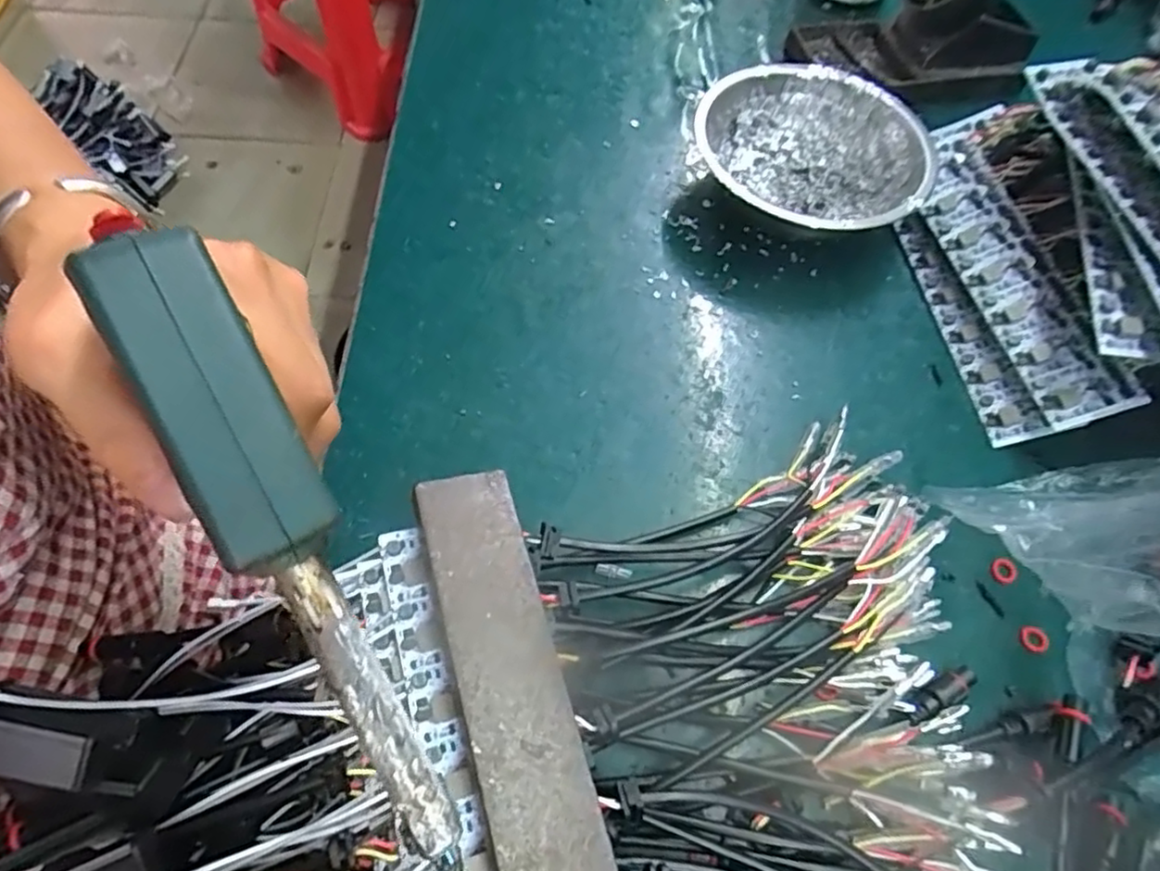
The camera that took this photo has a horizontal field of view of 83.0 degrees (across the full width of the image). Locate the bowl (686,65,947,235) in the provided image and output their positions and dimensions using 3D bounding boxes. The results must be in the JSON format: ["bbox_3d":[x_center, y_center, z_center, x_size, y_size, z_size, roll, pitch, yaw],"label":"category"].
[{"bbox_3d":[0.126,-0.151,0.368,0.127,0.039,0.119,31,66,13],"label":"bowl"}]

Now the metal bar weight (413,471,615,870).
[{"bbox_3d":[-0.016,0.103,0.204,0.034,0.009,0.197,-15,65,-10],"label":"metal bar weight"}]

